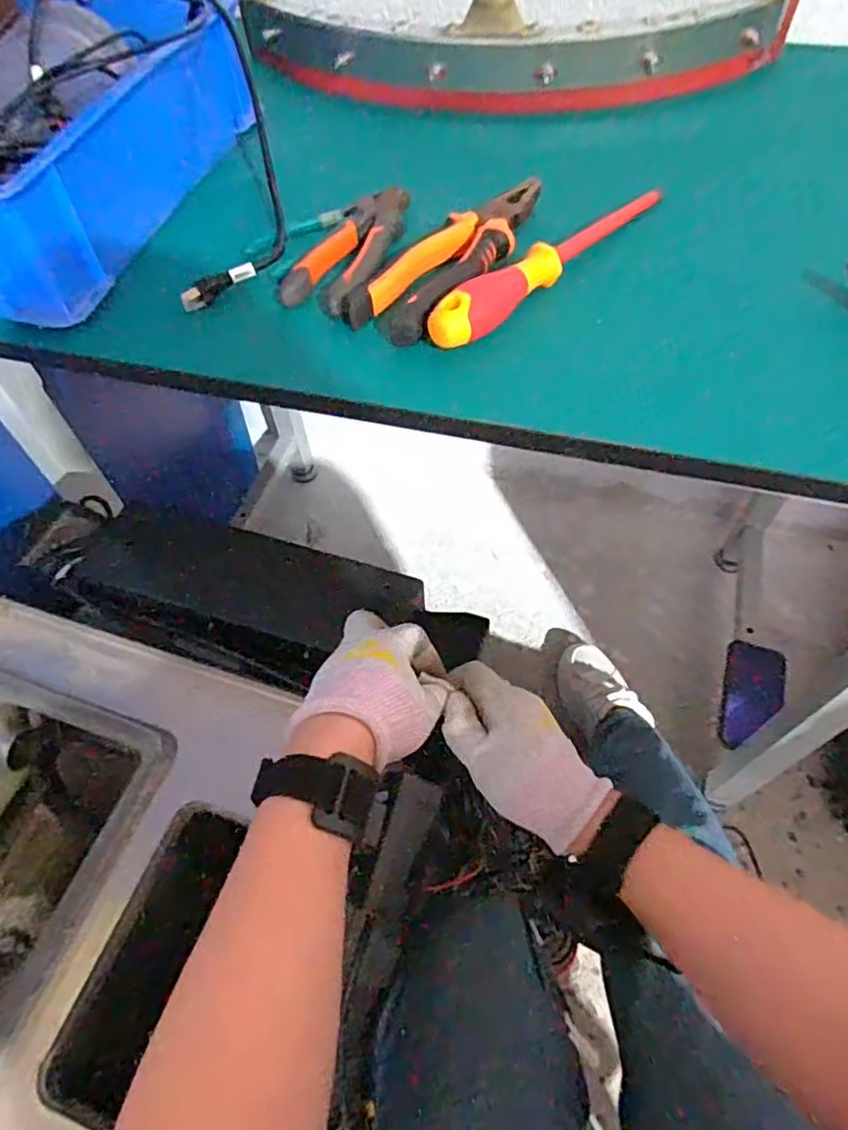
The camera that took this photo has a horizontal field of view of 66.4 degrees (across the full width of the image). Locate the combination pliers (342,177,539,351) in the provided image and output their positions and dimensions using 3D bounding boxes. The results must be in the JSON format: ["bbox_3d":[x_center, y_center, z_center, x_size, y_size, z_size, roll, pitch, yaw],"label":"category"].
[{"bbox_3d":[0.023,-0.219,0.458,0.064,0.026,0.190,29,62,21],"label":"combination pliers"}]

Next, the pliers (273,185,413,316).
[{"bbox_3d":[-0.047,-0.239,0.481,0.061,0.021,0.166,19,59,15],"label":"pliers"}]

